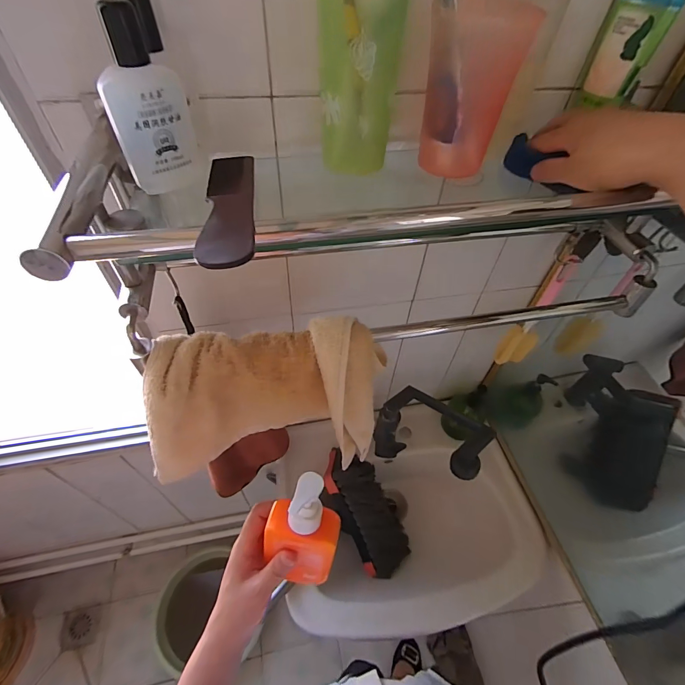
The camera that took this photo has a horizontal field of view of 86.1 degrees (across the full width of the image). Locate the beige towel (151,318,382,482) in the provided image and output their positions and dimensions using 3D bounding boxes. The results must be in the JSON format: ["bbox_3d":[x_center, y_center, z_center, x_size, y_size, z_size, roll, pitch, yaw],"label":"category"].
[{"bbox_3d":[-0.080,0.068,0.397,0.243,0.165,0.091,-2,51,-6],"label":"beige towel"}]

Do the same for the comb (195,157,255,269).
[{"bbox_3d":[-0.085,-0.110,0.278,0.037,0.013,0.241,-8,38,-10],"label":"comb"}]

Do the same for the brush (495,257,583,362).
[{"bbox_3d":[0.299,-0.037,0.571,0.048,0.215,0.030,4,51,-1],"label":"brush"}]

